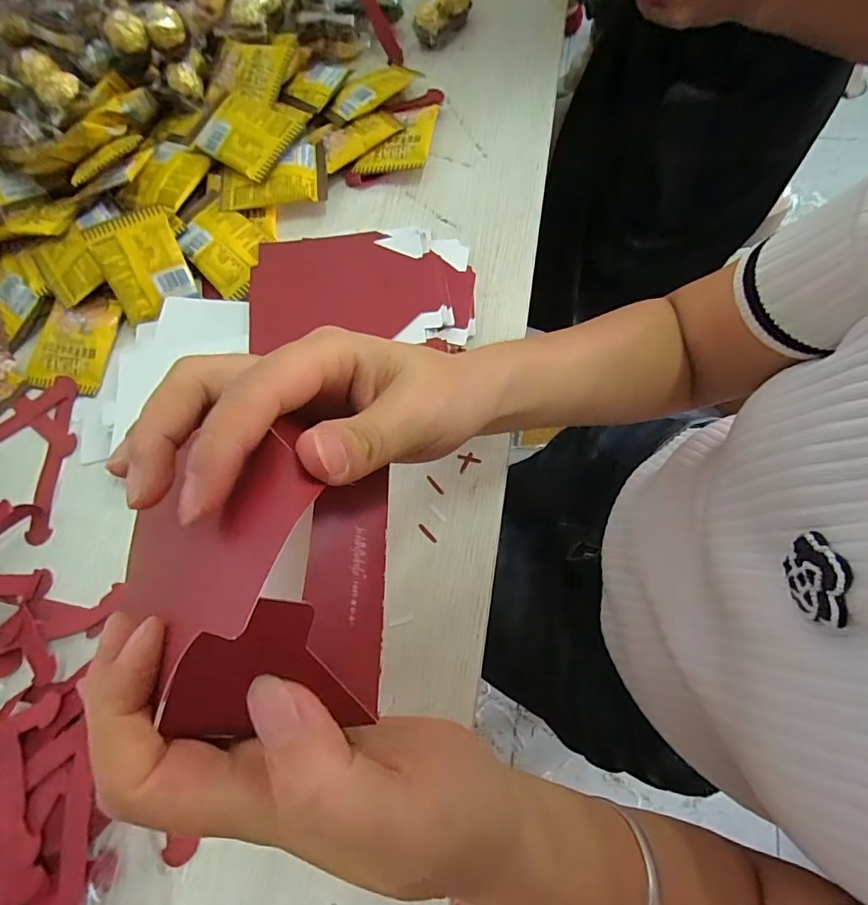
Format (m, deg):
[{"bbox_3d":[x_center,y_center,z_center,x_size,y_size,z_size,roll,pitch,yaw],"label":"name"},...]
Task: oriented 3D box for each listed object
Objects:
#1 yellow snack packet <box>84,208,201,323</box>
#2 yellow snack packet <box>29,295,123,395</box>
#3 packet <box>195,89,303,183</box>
[{"bbox_3d":[-0.244,-0.159,0.408,0.065,0.019,0.081,-24,103,-2],"label":"yellow snack packet"},{"bbox_3d":[-0.304,-0.094,0.411,0.063,0.012,0.082,9,72,10],"label":"yellow snack packet"},{"bbox_3d":[-0.166,-0.283,0.433,0.082,0.019,0.066,34,78,16],"label":"packet"}]

